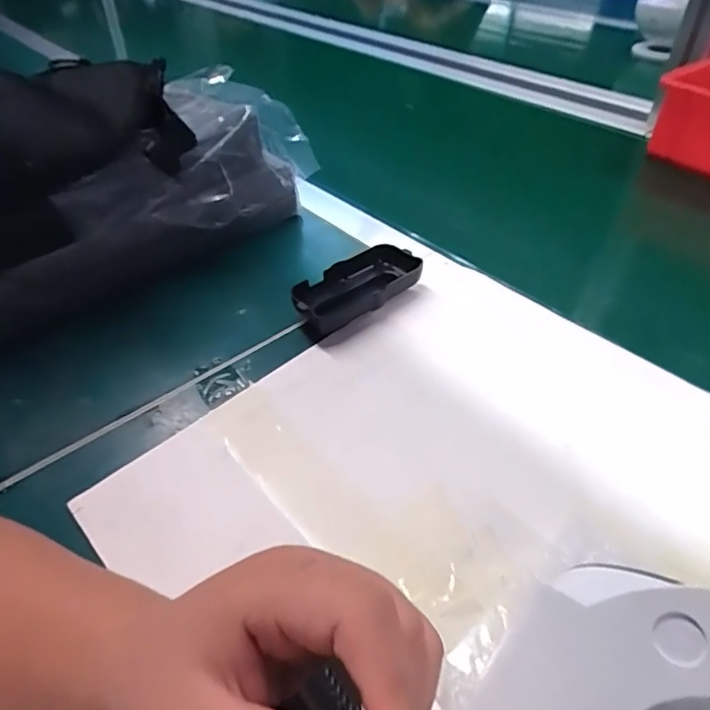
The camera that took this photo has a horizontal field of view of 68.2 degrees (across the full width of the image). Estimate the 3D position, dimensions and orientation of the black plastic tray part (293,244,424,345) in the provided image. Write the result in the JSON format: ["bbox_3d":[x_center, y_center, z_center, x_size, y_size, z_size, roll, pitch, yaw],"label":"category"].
[{"bbox_3d":[0.002,-0.055,0.431,0.116,0.028,0.045,-29,48,-26],"label":"black plastic tray part"}]

